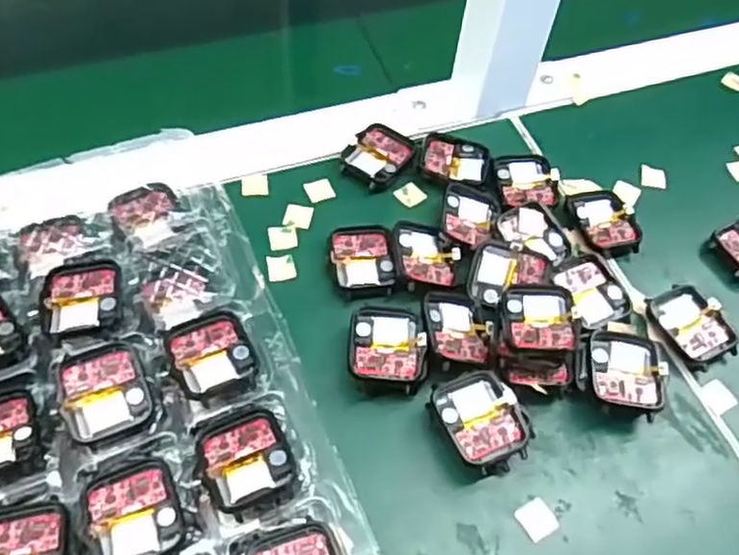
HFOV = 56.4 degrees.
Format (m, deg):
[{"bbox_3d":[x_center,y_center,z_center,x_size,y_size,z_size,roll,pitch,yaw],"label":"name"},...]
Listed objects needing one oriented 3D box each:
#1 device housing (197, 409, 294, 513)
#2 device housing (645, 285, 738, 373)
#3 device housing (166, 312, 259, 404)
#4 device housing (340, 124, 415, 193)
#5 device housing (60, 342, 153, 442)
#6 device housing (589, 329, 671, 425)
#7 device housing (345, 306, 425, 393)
[{"bbox_3d":[-0.055,0.079,0.304,0.037,0.008,0.043,-17,61,-15],"label":"device housing"},{"bbox_3d":[0.177,0.026,0.380,0.037,0.012,0.047,-21,62,-17],"label":"device housing"},{"bbox_3d":[-0.075,0.037,0.329,0.036,0.006,0.046,-21,62,-17],"label":"device housing"},{"bbox_3d":[0.005,-0.076,0.432,0.036,0.009,0.045,29,60,13],"label":"device housing"},{"bbox_3d":[-0.122,0.053,0.319,0.038,0.007,0.044,-13,60,-12],"label":"device housing"},{"bbox_3d":[0.130,0.050,0.353,0.036,0.020,0.045,8,58,1],"label":"device housing"},{"bbox_3d":[0.009,0.039,0.354,0.039,0.019,0.046,4,58,-2],"label":"device housing"}]

